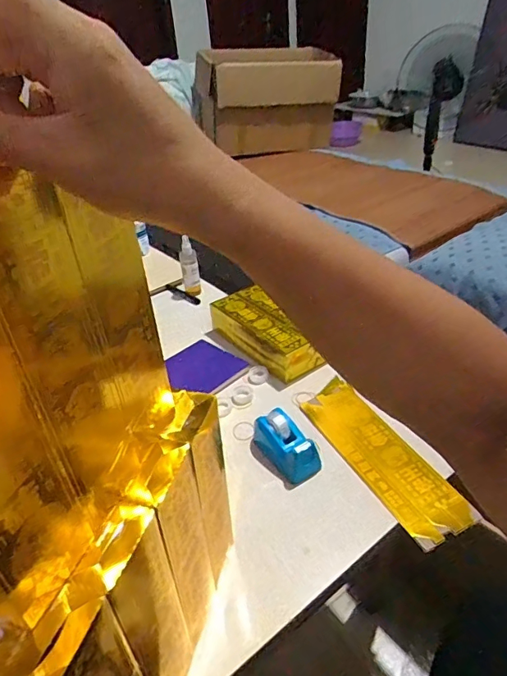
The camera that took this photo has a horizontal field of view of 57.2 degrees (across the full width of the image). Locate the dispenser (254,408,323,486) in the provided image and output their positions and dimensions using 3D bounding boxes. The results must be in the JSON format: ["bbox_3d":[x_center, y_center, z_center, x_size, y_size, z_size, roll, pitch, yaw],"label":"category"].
[{"bbox_3d":[0.048,0.160,0.703,0.061,0.063,0.112,-25,39,-26],"label":"dispenser"}]

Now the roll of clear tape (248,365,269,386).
[{"bbox_3d":[0.009,0.070,0.879,0.040,0.009,0.050,-7,34,-2],"label":"roll of clear tape"}]

